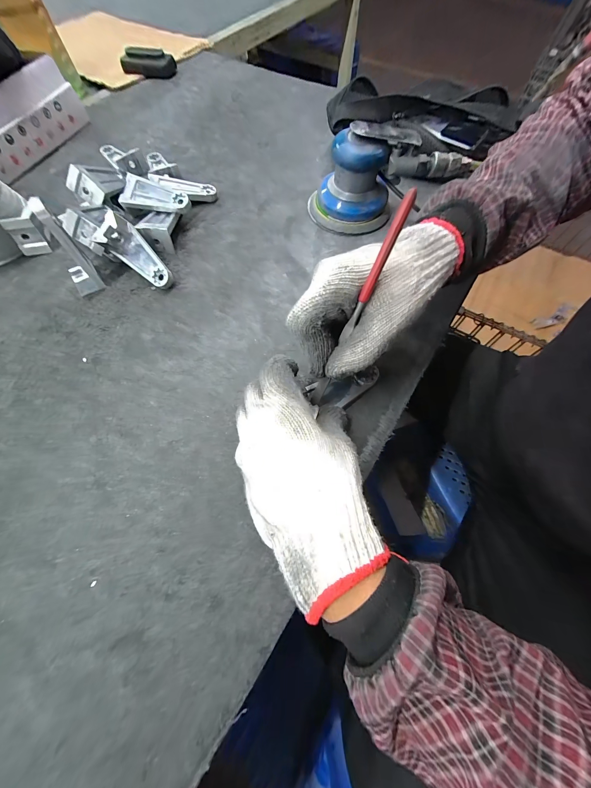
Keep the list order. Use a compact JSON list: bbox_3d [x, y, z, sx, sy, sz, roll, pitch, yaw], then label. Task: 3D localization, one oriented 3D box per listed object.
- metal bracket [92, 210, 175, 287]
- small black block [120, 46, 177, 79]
[{"bbox_3d":[-0.194,-0.173,0.328,0.098,0.037,0.042,43,72,-2],"label":"metal bracket"},{"bbox_3d":[-0.309,-0.696,0.561,0.105,0.034,0.038,0,66,0],"label":"small black block"}]

